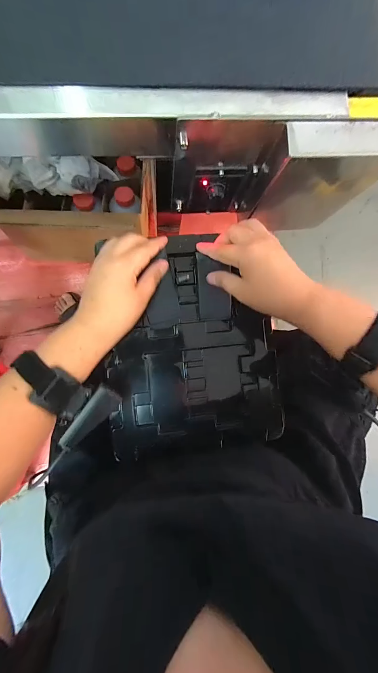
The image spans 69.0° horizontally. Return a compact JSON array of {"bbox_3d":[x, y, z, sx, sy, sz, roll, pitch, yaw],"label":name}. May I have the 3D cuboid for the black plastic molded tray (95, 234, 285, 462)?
[{"bbox_3d":[0.007,0.013,0.349,0.214,0.032,0.258,-5,89,-6],"label":"black plastic molded tray"}]

